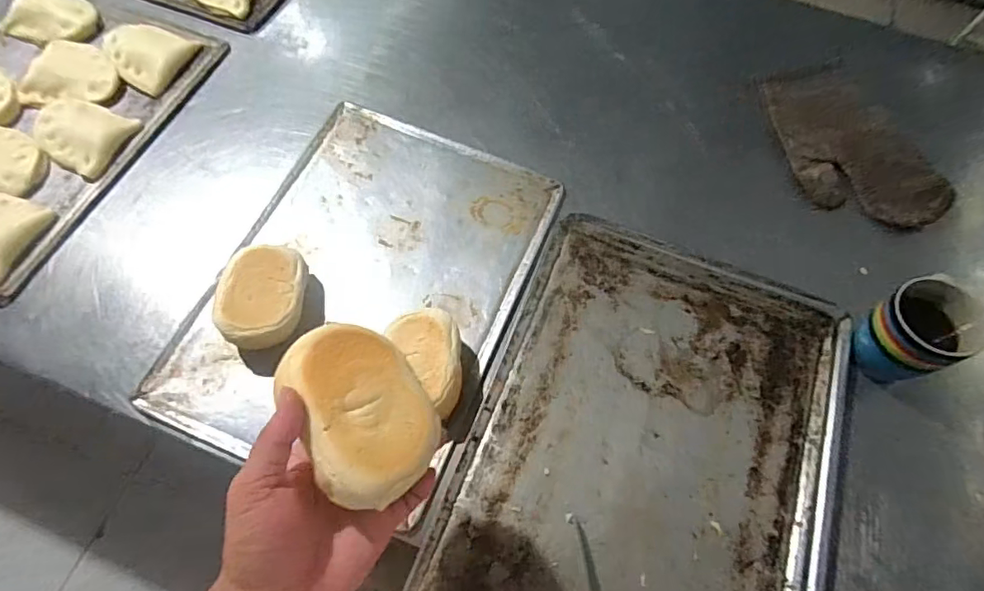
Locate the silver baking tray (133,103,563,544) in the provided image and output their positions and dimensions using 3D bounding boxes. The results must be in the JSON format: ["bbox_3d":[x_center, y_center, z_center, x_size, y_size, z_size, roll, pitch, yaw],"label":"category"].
[{"bbox_3d":[-0.133,-0.017,0.624,0.324,0.026,0.443,20,67,6],"label":"silver baking tray"}]

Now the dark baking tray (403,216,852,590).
[{"bbox_3d":[0.162,0.149,0.550,0.342,0.048,0.456,21,67,6],"label":"dark baking tray"}]

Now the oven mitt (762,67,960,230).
[{"bbox_3d":[0.487,-0.202,0.732,0.170,0.037,0.265,-9,67,-7],"label":"oven mitt"}]

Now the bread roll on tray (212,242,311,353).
[{"bbox_3d":[-0.249,0.007,0.586,0.080,0.058,0.115,1,64,-2],"label":"bread roll on tray"}]

